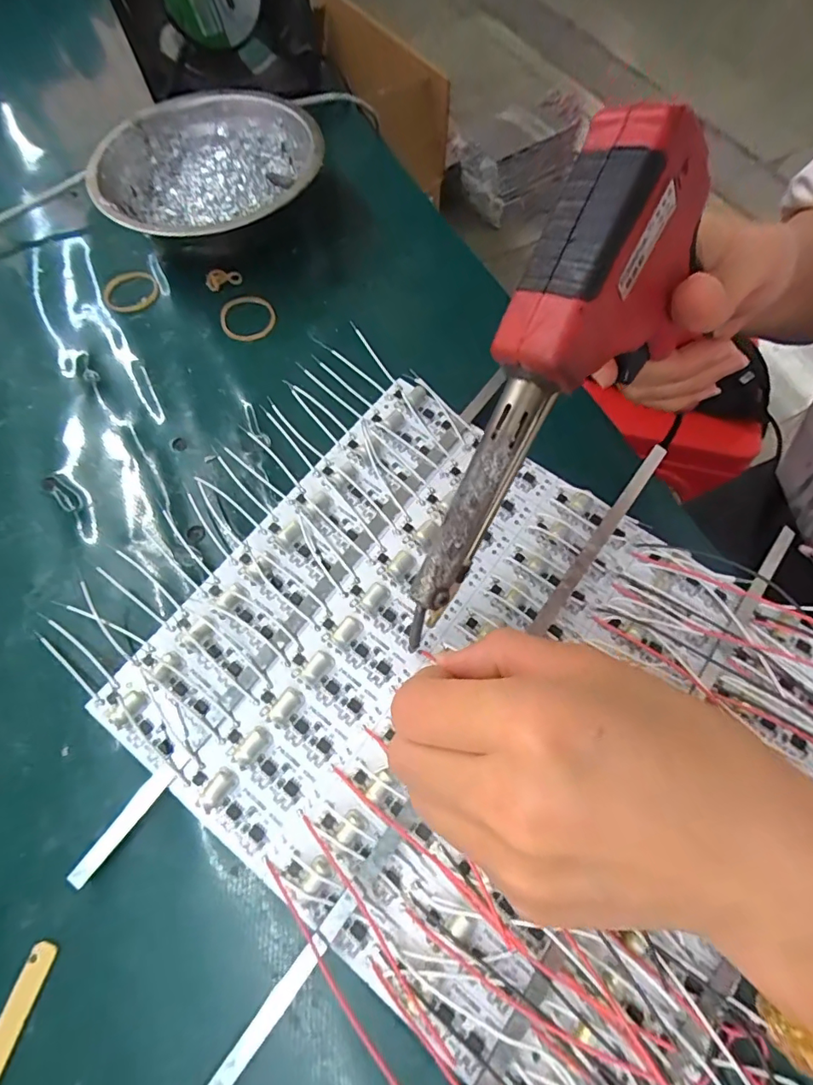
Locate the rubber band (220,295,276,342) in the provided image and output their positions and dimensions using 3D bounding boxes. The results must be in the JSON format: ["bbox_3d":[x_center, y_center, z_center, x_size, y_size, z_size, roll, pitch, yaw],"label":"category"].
[{"bbox_3d":[-0.088,-0.126,0.279,0.029,0.004,0.032,-21,68,-7],"label":"rubber band"}]

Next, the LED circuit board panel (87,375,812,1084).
[{"bbox_3d":[0.029,0.055,0.195,0.226,0.009,0.196,36,72,15],"label":"LED circuit board panel"}]

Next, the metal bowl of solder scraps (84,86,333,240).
[{"bbox_3d":[-0.112,-0.210,0.295,0.123,0.041,0.123,-1,67,1],"label":"metal bowl of solder scraps"}]

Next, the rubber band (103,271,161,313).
[{"bbox_3d":[-0.161,-0.147,0.293,0.031,0.005,0.034,-30,67,-9],"label":"rubber band"}]

